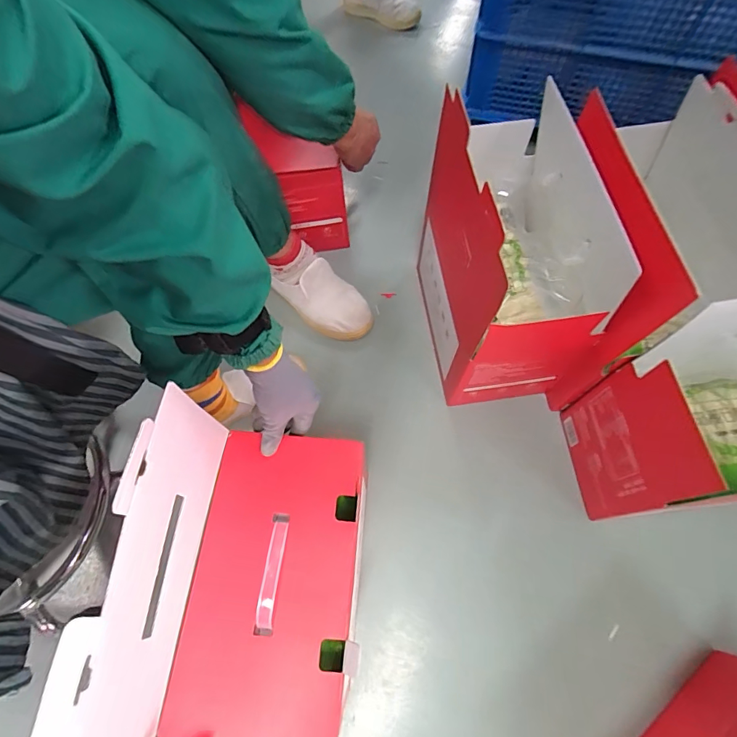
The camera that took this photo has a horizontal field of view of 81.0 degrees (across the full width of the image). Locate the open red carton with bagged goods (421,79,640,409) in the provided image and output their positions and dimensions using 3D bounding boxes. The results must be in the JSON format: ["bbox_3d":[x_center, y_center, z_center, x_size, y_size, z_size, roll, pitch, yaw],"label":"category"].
[{"bbox_3d":[0.201,-0.158,0.637,0.201,0.366,0.325,-10,67,-2],"label":"open red carton with bagged goods"}]

